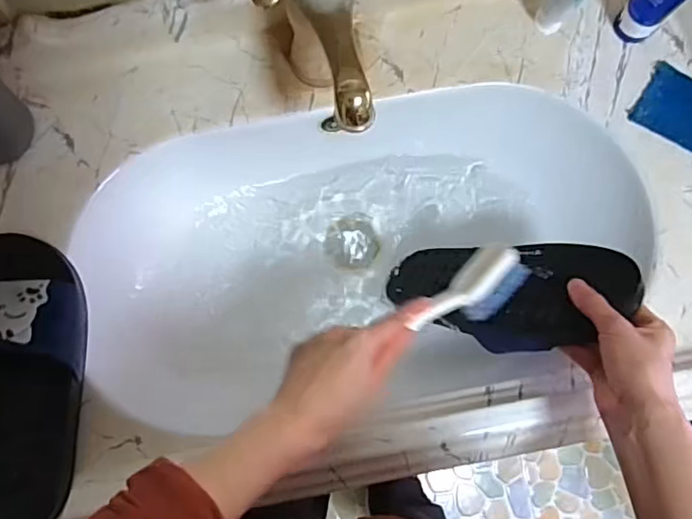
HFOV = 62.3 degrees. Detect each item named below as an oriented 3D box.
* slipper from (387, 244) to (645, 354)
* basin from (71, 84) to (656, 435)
[{"bbox_3d":[0.137,0.033,0.551,0.065,0.248,0.098,22,75,-42],"label":"slipper"},{"bbox_3d":[0.020,-0.006,0.611,0.540,0.127,0.289,-9,79,-2],"label":"basin"}]

